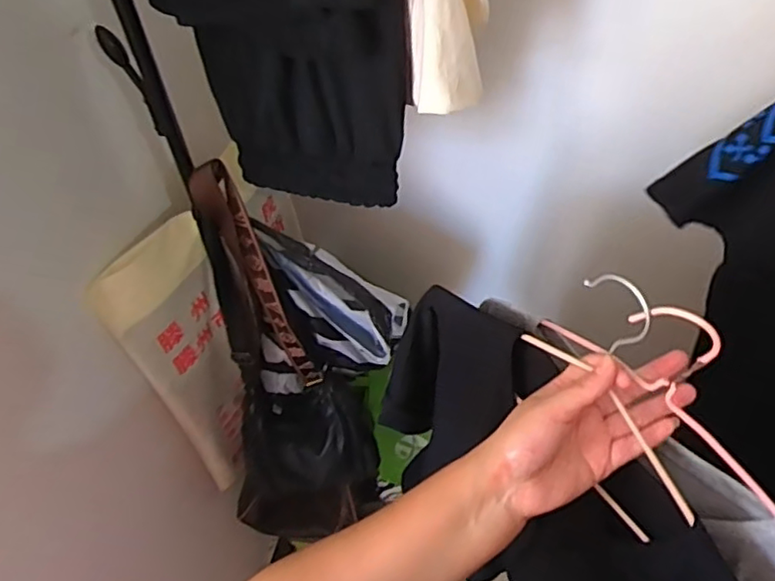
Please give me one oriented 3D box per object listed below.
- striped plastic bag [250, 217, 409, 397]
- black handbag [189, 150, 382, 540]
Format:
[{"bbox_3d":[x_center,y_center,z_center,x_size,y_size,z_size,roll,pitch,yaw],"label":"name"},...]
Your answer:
[{"bbox_3d":[-0.085,0.046,0.909,0.235,0.278,0.097,1,50,5],"label":"striped plastic bag"},{"bbox_3d":[-0.142,0.137,0.882,0.210,0.579,0.215,12,52,14],"label":"black handbag"}]

